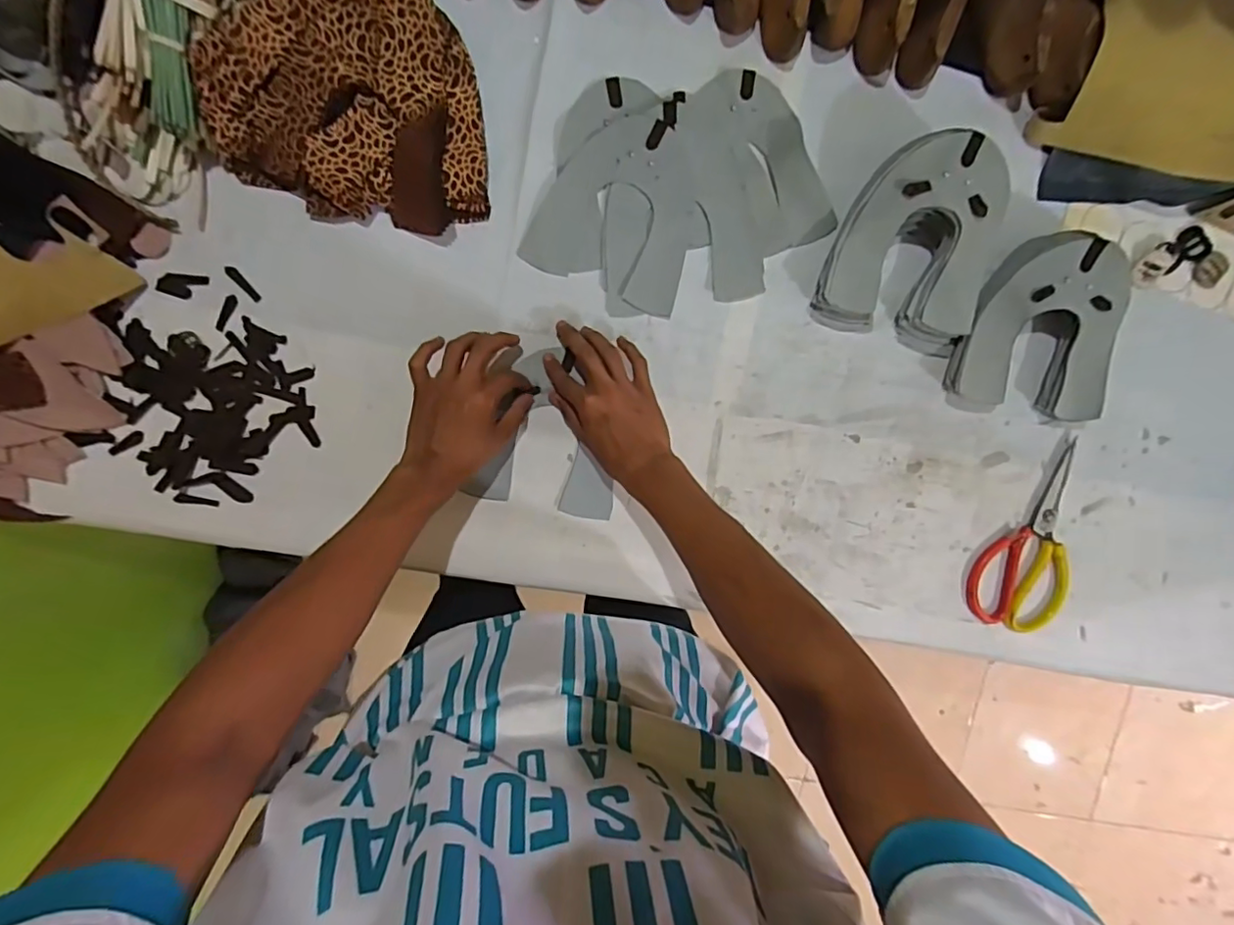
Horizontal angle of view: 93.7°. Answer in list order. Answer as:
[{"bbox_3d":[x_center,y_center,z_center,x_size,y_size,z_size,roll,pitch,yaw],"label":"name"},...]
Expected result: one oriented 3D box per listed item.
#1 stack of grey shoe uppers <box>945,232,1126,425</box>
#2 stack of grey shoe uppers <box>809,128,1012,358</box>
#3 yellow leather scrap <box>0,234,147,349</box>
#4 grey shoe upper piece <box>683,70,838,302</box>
[{"bbox_3d":[0.424,-0.133,0.572,0.159,0.055,0.173,5,97,-5],"label":"stack of grey shoe uppers"},{"bbox_3d":[0.287,-0.204,0.545,0.156,0.073,0.173,12,97,-5],"label":"stack of grey shoe uppers"},{"bbox_3d":[-0.503,-0.161,0.486,0.134,0.016,0.095,-33,119,-20],"label":"yellow leather scrap"},{"bbox_3d":[0.126,-0.269,0.558,0.131,0.012,0.190,-23,99,-1],"label":"grey shoe upper piece"}]

